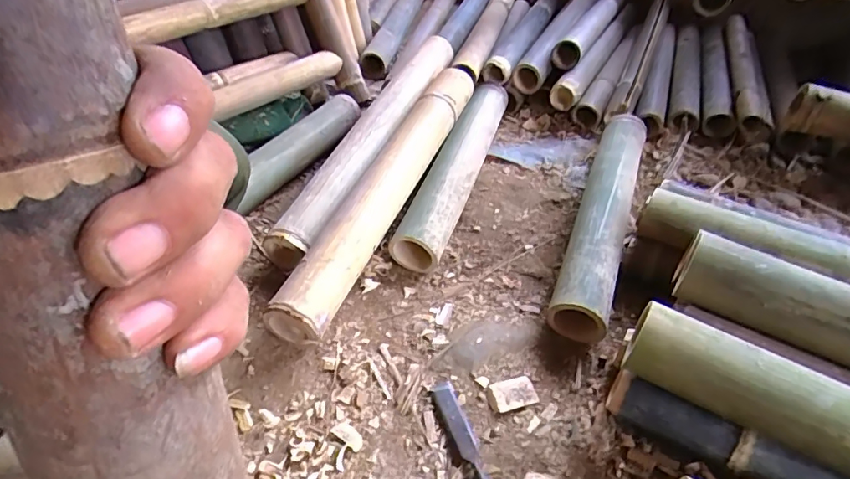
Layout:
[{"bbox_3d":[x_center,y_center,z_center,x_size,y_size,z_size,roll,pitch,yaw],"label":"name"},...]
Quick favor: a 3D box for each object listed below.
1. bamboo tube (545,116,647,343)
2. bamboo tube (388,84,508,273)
[{"bbox_3d":[0.281,-0.047,0.791,0.074,0.093,0.472,15,44,17],"label":"bamboo tube"},{"bbox_3d":[0.063,-0.134,0.888,0.078,0.088,0.475,14,43,15],"label":"bamboo tube"}]

